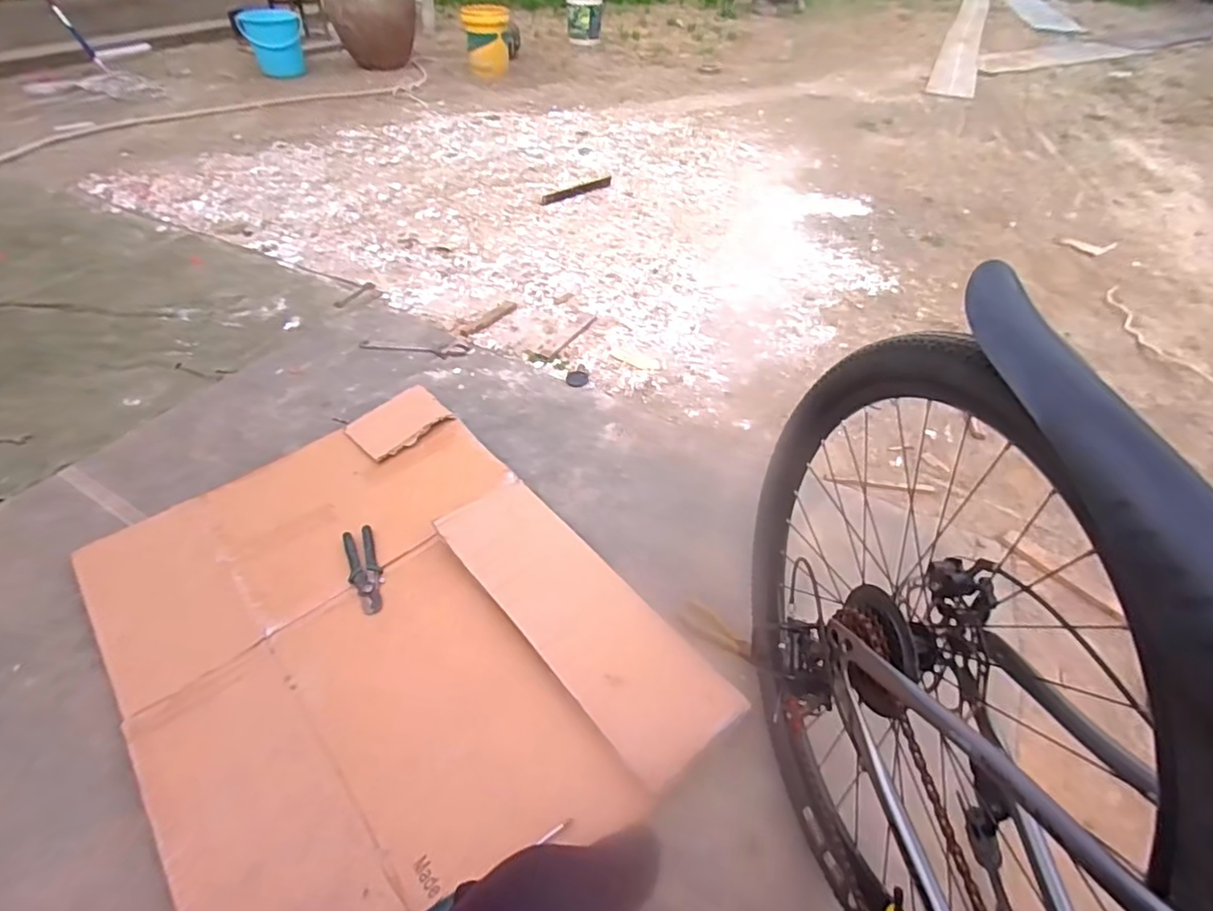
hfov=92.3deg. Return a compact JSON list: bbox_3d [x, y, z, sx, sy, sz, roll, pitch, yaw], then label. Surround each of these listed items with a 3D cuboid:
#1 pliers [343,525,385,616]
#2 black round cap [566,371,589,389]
[{"bbox_3d":[-0.427,0.200,1.029,0.053,0.016,0.173,-16,49,-16],"label":"pliers"},{"bbox_3d":[-0.074,-0.197,1.498,0.056,0.004,0.070,4,46,2],"label":"black round cap"}]

